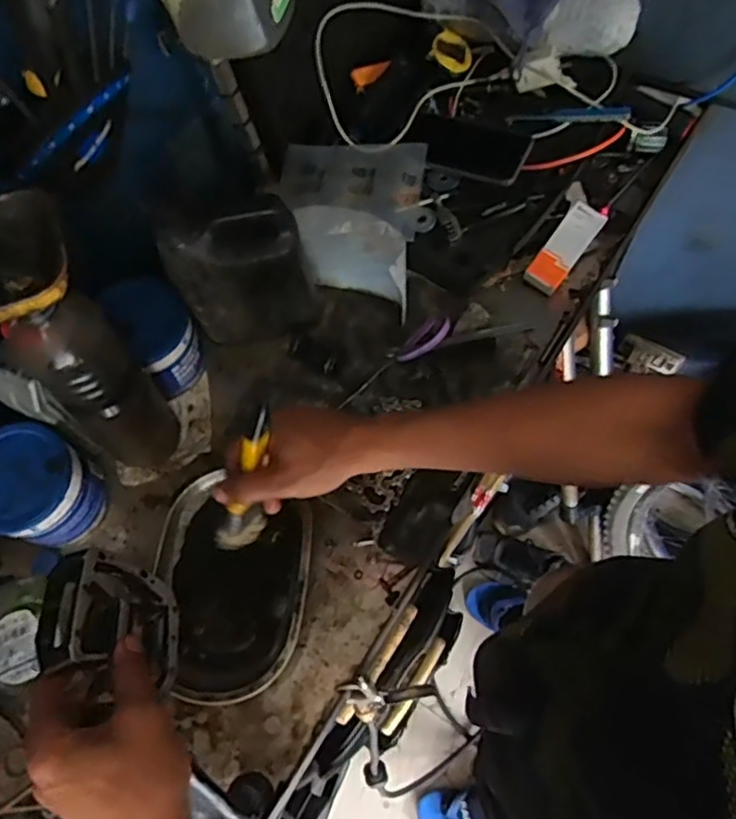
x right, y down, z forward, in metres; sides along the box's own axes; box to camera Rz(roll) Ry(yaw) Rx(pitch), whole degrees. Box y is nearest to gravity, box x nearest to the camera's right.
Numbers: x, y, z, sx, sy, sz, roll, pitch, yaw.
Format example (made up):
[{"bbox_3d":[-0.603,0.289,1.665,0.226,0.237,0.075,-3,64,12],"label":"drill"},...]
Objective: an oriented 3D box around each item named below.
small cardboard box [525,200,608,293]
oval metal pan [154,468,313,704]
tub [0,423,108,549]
[{"bbox_3d":[0.224,-0.185,0.737,0.043,0.024,0.106,37,85,-4],"label":"small cardboard box"},{"bbox_3d":[-0.136,0.170,0.624,0.157,0.045,0.203,3,67,7],"label":"oval metal pan"},{"bbox_3d":[-0.322,0.081,0.636,0.099,0.104,0.101,-2,67,5],"label":"tub"}]

